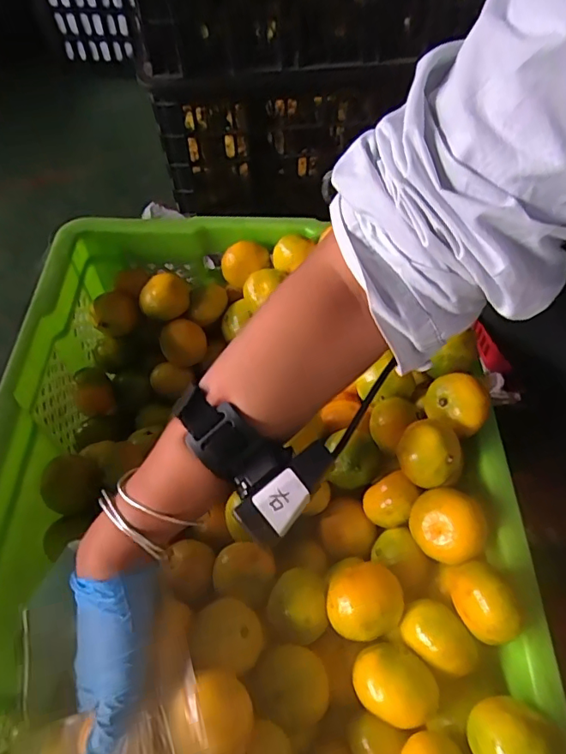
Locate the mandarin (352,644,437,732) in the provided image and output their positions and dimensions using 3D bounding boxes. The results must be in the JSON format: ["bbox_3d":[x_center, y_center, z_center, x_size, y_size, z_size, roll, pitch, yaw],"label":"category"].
[{"bbox_3d":[0.069,0.199,0.330,0.050,0.049,0.048,22,59,16],"label":"mandarin"}]

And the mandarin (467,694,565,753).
[{"bbox_3d":[0.128,0.200,0.283,0.047,0.034,0.041,18,58,13],"label":"mandarin"}]

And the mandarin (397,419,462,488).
[{"bbox_3d":[0.106,0.057,0.374,0.045,0.037,0.038,27,61,18],"label":"mandarin"}]

